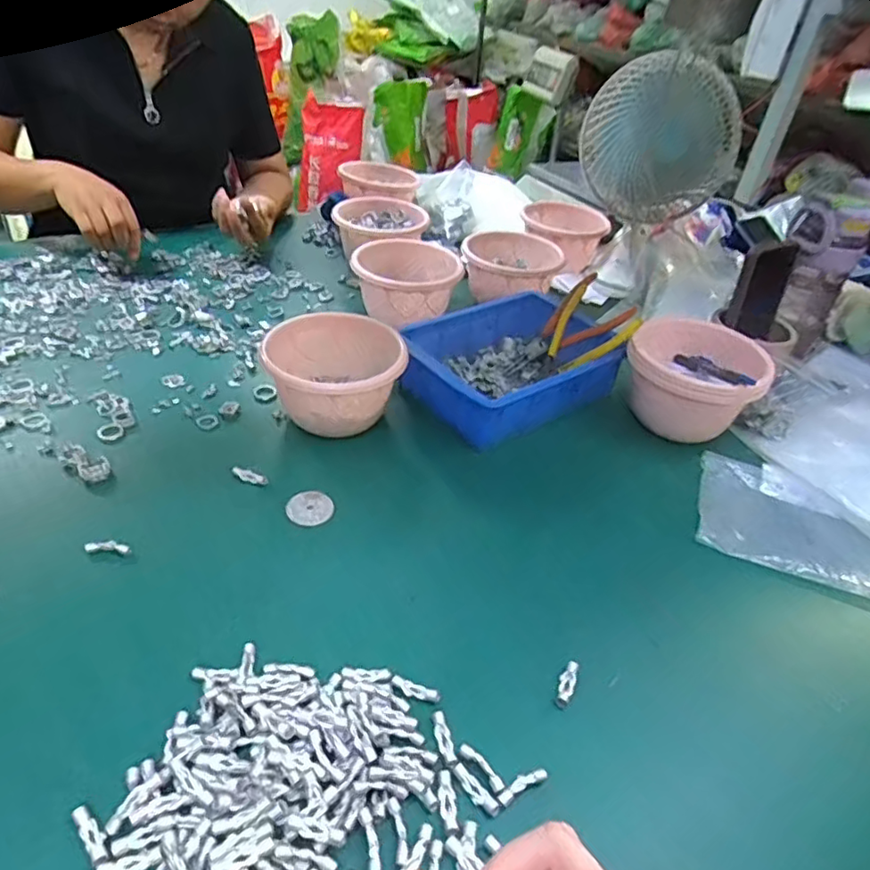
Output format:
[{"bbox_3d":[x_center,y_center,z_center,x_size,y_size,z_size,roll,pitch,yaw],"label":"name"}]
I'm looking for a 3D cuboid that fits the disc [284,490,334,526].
[{"bbox_3d":[-0.117,0.068,0.566,0.043,0.005,0.038,-26,48,-36],"label":"disc"}]

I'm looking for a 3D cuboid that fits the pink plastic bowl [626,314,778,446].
[{"bbox_3d":[0.302,-0.064,0.700,0.134,0.089,0.145,4,37,-3],"label":"pink plastic bowl"}]

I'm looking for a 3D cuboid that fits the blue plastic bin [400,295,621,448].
[{"bbox_3d":[0.091,-0.085,0.733,0.251,0.072,0.182,-23,46,-33],"label":"blue plastic bin"}]

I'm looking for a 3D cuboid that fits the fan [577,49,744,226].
[{"bbox_3d":[0.325,-0.425,0.885,0.220,0.209,0.093,8,38,1],"label":"fan"}]

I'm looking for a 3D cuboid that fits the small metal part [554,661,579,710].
[{"bbox_3d":[0.098,0.184,0.446,0.012,0.011,0.036,18,39,14],"label":"small metal part"}]

